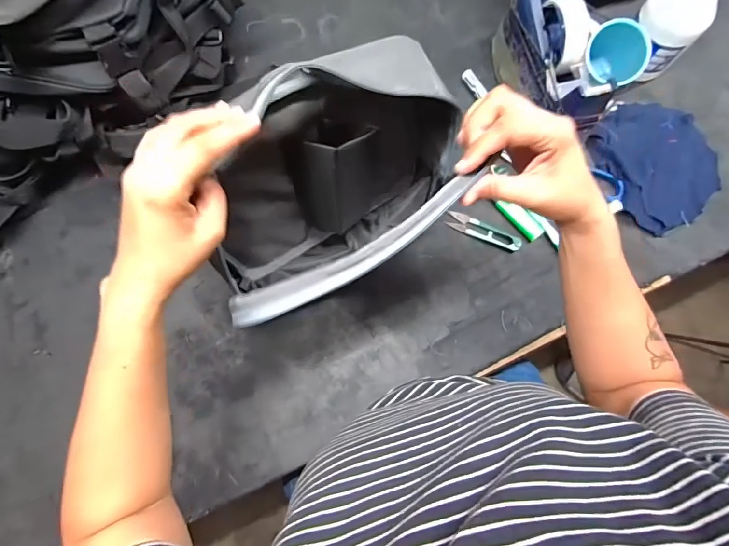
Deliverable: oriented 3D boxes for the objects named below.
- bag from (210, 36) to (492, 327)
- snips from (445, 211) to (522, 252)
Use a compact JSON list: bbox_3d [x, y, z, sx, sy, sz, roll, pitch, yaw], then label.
[{"bbox_3d":[-0.012,-0.072,0.399,0.283,0.233,0.163,-36,80,-6],"label":"bag"},{"bbox_3d":[0.157,-0.056,0.509,0.098,0.005,0.023,23,80,5],"label":"snips"}]

